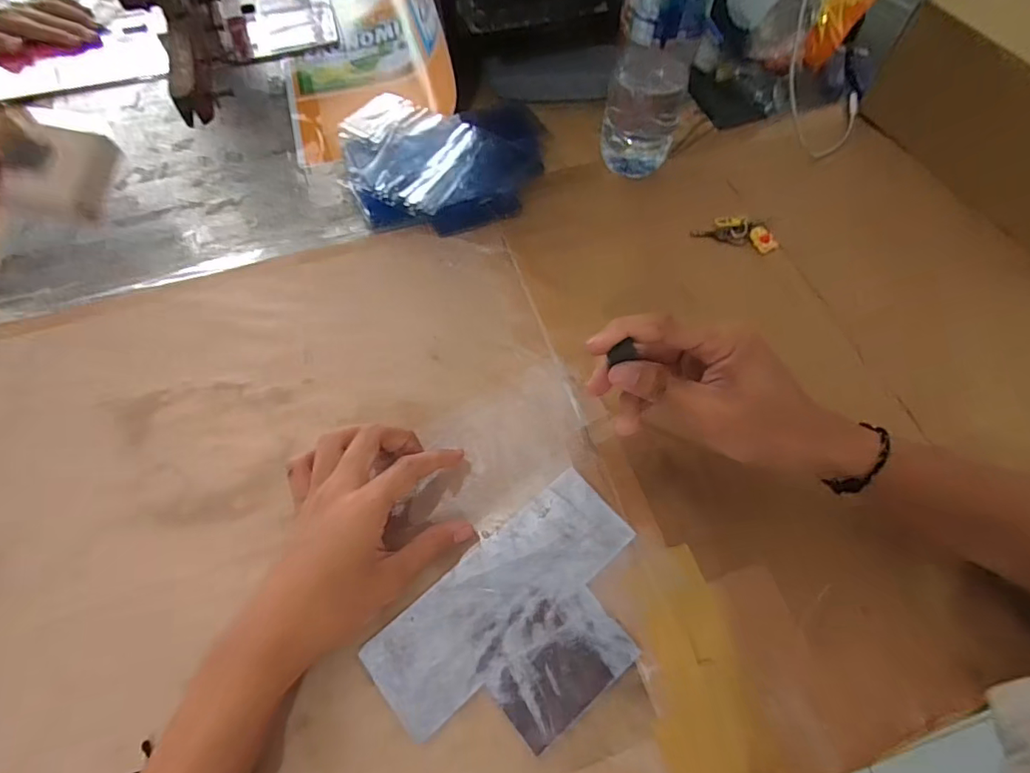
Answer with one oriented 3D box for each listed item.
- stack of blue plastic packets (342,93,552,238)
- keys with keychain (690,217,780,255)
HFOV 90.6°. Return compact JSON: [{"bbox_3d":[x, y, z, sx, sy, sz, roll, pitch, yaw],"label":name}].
[{"bbox_3d":[-0.064,-0.203,0.466,0.181,0.044,0.170,-2,61,-1],"label":"stack of blue plastic packets"},{"bbox_3d":[0.192,-0.133,0.444,0.068,0.014,0.027,18,63,9],"label":"keys with keychain"}]

